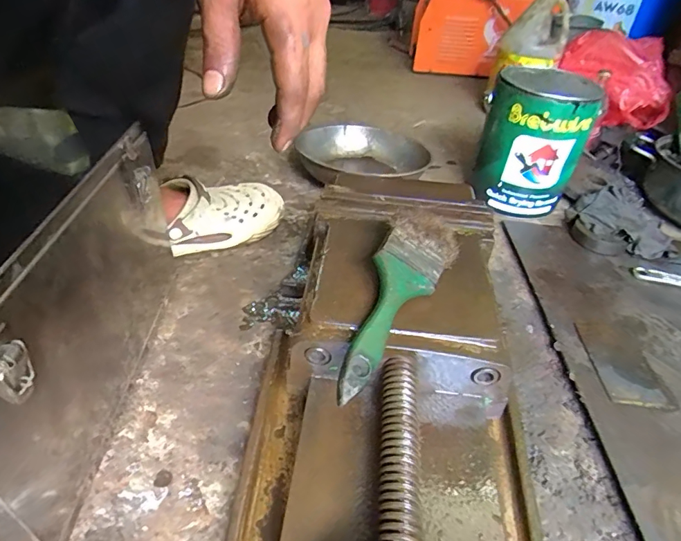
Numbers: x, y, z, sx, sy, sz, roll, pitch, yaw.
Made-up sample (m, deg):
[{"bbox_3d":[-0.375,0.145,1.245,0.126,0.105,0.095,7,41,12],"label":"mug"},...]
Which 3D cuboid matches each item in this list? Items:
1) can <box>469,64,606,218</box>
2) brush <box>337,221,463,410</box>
[{"bbox_3d":[0.320,-0.216,0.762,0.158,0.192,0.147,17,39,16],"label":"can"},{"bbox_3d":[0.043,0.019,0.386,0.062,0.019,0.208,34,53,3],"label":"brush"}]

